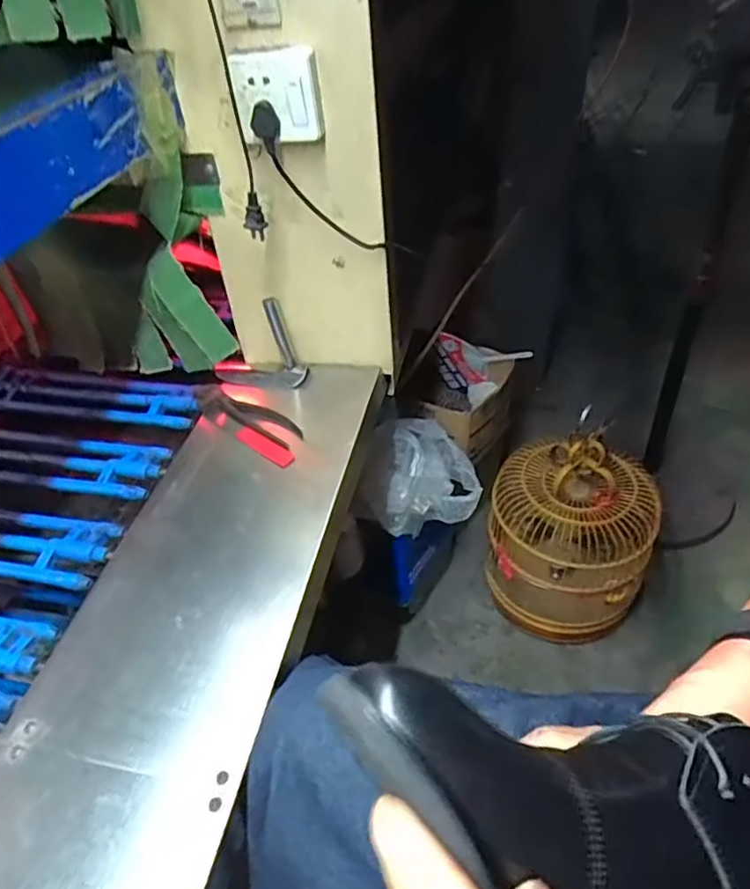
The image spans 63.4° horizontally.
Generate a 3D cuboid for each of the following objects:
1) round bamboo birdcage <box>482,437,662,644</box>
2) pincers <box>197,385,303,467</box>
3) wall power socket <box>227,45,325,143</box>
[{"bbox_3d":[0.407,0.179,1.279,0.323,0.382,0.285,11,47,17],"label":"round bamboo birdcage"},{"bbox_3d":[-0.175,-0.031,0.835,0.200,0.023,0.061,30,55,31],"label":"pincers"},{"bbox_3d":[-0.106,-0.374,0.655,0.092,0.084,0.028,-4,45,2],"label":"wall power socket"}]

